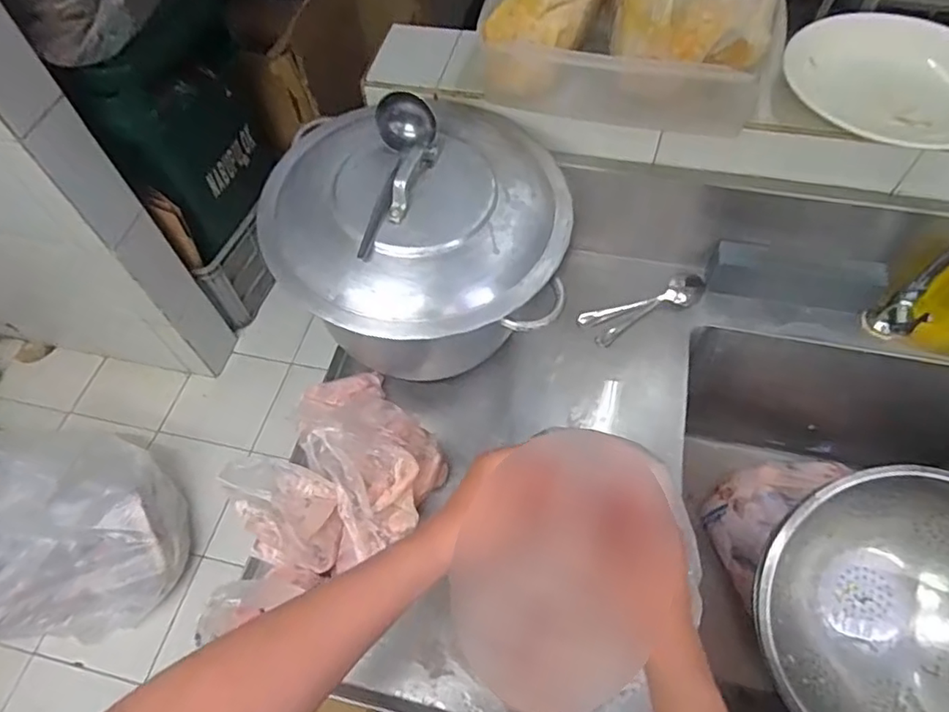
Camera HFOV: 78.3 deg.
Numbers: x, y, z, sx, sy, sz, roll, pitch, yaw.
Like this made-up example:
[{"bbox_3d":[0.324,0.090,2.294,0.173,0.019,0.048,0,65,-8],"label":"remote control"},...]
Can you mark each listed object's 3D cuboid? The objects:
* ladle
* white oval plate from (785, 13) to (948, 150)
[{"bbox_3d":[-0.096,-0.195,0.638,0.063,0.041,0.193,14,74,11],"label":"ladle"},{"bbox_3d":[0.502,-0.330,0.697,0.253,0.128,0.034,29,27,26],"label":"white oval plate"}]

